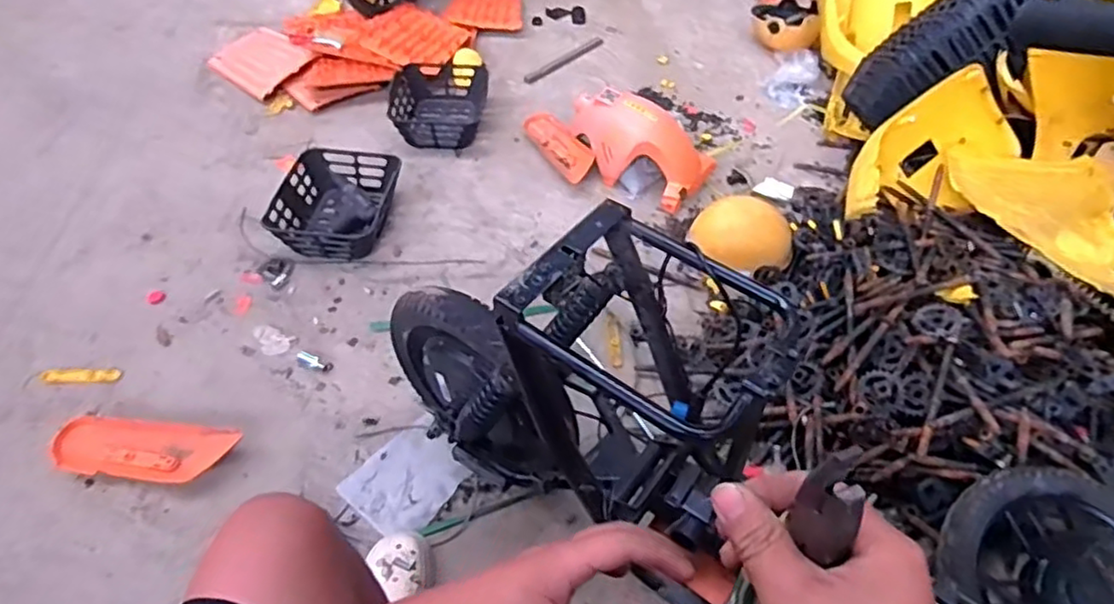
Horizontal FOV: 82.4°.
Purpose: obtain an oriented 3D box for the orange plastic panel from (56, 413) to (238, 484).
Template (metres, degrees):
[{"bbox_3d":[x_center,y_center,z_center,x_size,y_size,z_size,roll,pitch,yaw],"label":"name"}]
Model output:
[{"bbox_3d":[-0.776,0.283,1.207,0.342,0.058,0.117,6,48,2],"label":"orange plastic panel"}]

